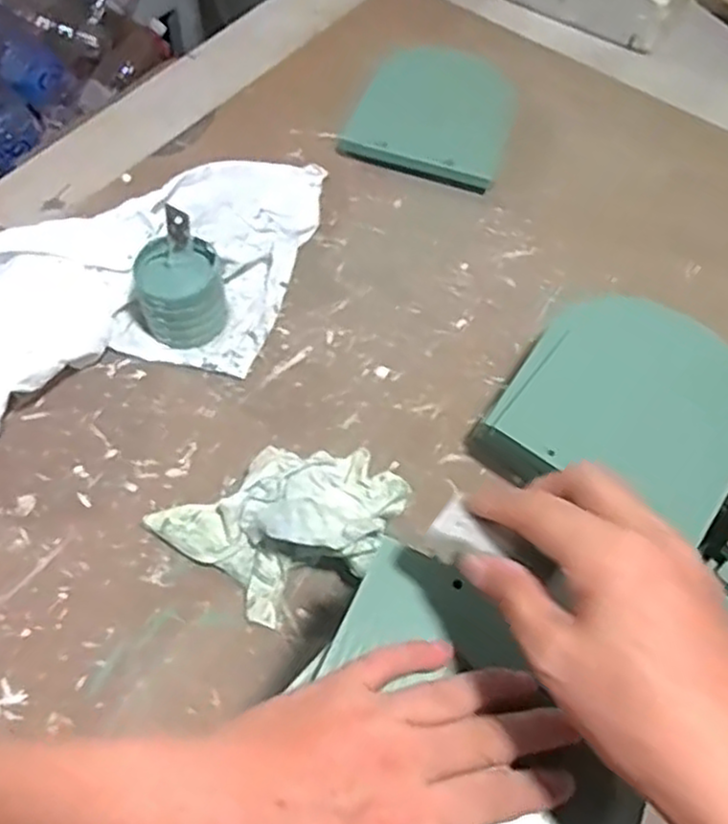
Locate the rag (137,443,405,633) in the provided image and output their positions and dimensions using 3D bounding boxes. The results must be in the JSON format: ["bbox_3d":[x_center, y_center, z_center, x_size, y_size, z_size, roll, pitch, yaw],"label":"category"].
[{"bbox_3d":[-0.052,0.064,0.482,0.134,0.073,0.118,37,63,17],"label":"rag"}]

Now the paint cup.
[{"bbox_3d":[-0.142,-0.092,0.571,0.064,0.065,0.059,2,59,-3],"label":"paint cup"}]

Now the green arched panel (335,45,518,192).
[{"bbox_3d":[0.063,-0.277,0.681,0.144,0.108,0.012,17,15,7],"label":"green arched panel"}]

